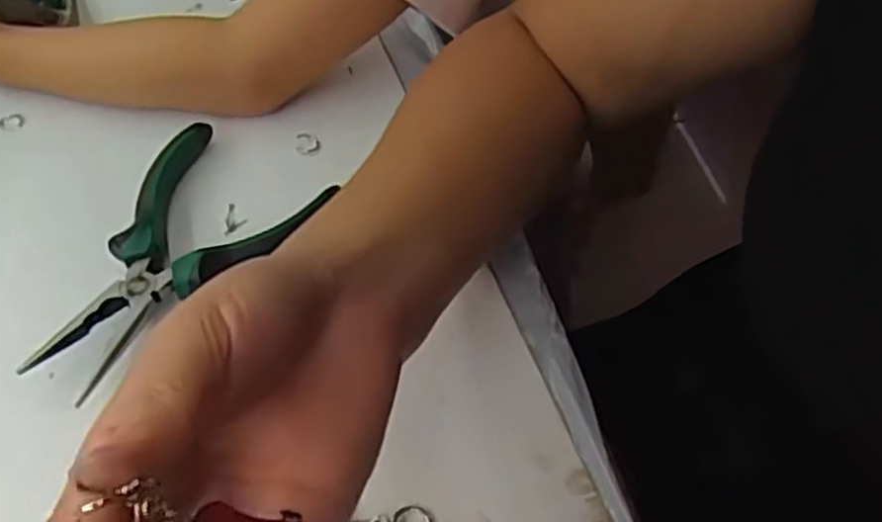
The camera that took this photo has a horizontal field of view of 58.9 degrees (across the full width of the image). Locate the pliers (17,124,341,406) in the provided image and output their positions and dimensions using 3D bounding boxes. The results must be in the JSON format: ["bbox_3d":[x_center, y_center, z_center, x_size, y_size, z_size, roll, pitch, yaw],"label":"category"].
[{"bbox_3d":[-0.125,-0.001,0.364,0.085,0.019,0.145,24,56,16],"label":"pliers"}]

